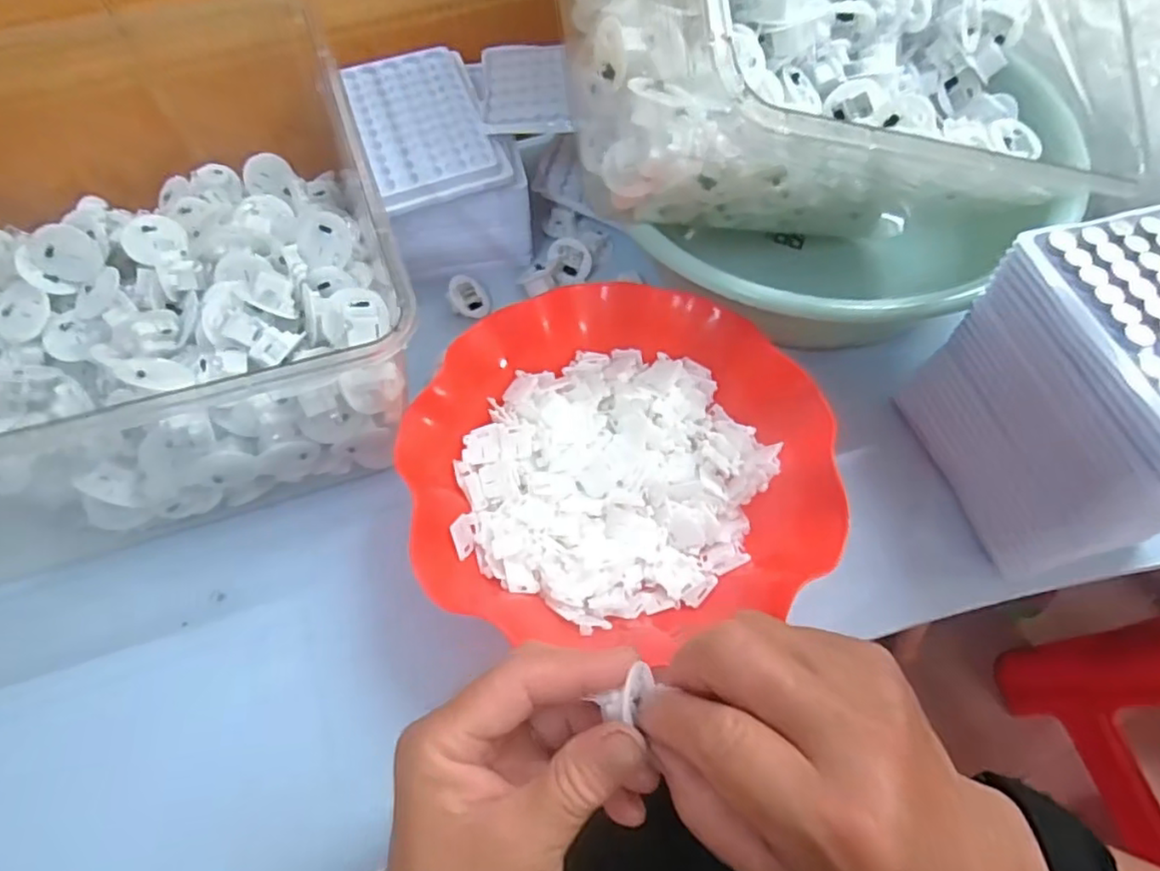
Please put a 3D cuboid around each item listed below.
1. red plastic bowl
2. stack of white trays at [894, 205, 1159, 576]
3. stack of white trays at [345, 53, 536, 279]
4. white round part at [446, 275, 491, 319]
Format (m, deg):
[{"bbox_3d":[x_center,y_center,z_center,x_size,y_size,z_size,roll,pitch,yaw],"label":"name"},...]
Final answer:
[{"bbox_3d":[0.021,0.012,0.367,0.222,0.055,0.196,-17,63,-9],"label":"red plastic bowl"},{"bbox_3d":[0.264,-0.015,0.334,0.096,0.128,0.137,-12,62,-7],"label":"stack of white trays"},{"bbox_3d":[-0.101,-0.189,0.458,0.095,0.080,0.132,-20,63,-11],"label":"stack of white trays"},{"bbox_3d":[-0.079,-0.098,0.464,0.034,0.013,0.028,22,63,-31],"label":"white round part"}]

